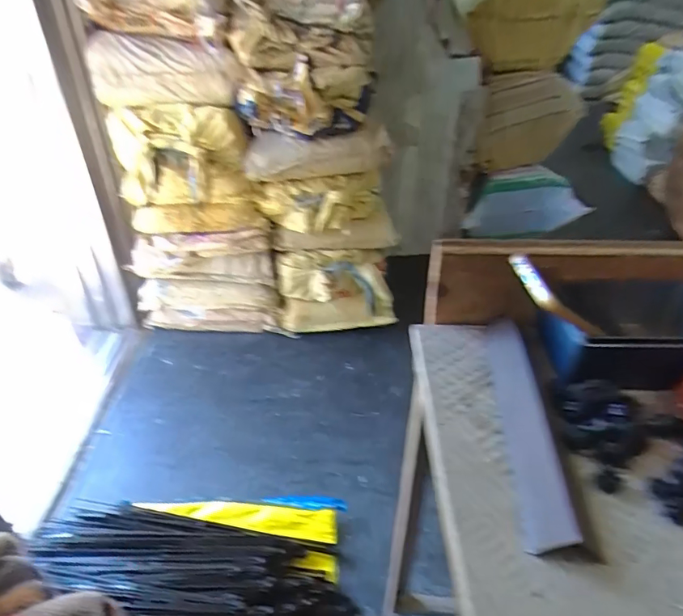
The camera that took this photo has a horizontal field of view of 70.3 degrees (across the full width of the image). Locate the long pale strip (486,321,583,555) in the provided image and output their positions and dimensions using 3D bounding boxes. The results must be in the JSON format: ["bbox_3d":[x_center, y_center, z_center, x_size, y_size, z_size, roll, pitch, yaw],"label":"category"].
[{"bbox_3d":[0.157,0.089,0.416,0.039,0.017,0.238,4,36,5],"label":"long pale strip"}]

